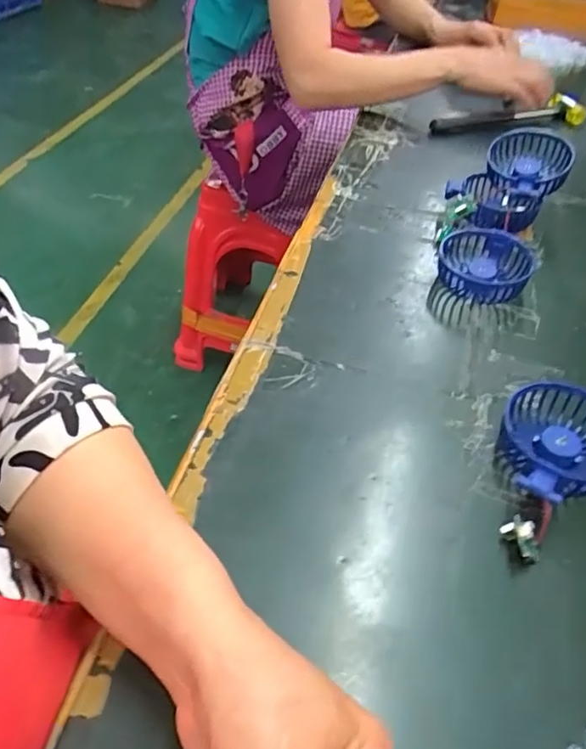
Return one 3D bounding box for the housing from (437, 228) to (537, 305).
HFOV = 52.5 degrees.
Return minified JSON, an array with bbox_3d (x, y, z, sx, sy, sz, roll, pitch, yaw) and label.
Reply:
[{"bbox_3d":[0.189,-0.109,0.585,0.088,0.030,0.086,15,47,12],"label":"housing"}]

